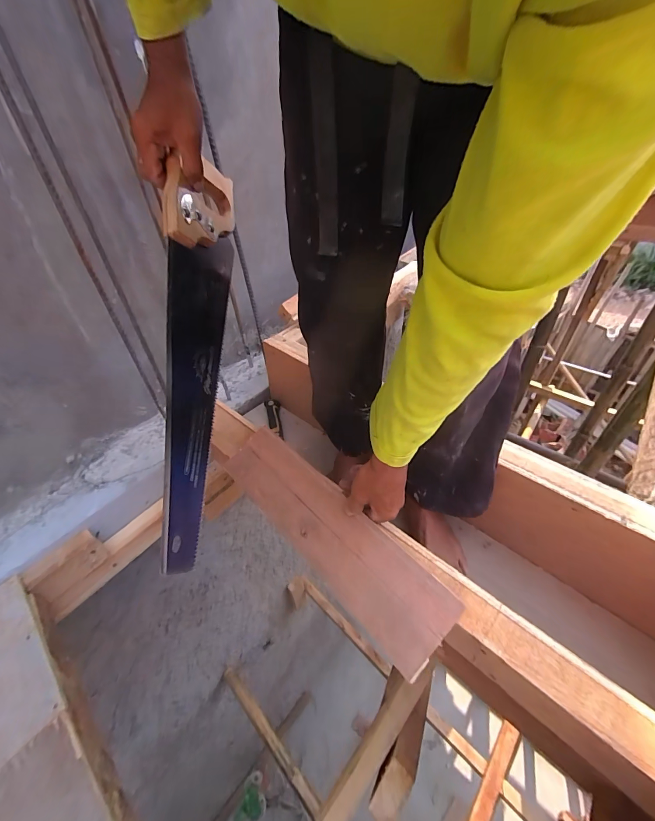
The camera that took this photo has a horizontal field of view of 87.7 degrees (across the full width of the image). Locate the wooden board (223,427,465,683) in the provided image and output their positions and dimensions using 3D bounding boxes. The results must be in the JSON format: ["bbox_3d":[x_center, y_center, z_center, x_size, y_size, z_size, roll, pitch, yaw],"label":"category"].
[{"bbox_3d":[-0.011,0.163,0.490,0.395,0.009,0.104,35,78,34],"label":"wooden board"}]

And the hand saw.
[{"bbox_3d":[-0.156,-0.094,0.410,0.037,0.113,0.519,-4,71,2],"label":"hand saw"}]

